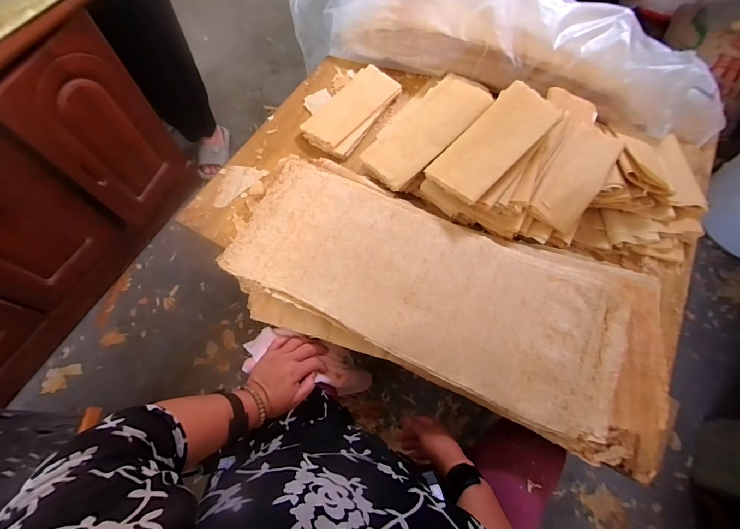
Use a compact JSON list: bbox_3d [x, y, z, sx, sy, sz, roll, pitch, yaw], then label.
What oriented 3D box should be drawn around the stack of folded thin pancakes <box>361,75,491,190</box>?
[{"bbox_3d":[0.108,-0.293,0.751,0.282,0.031,0.160,-43,62,-1],"label":"stack of folded thin pancakes"}]

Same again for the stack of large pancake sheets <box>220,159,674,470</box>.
[{"bbox_3d":[0.126,0.044,0.647,0.787,0.068,0.338,21,67,6],"label":"stack of large pancake sheets"}]

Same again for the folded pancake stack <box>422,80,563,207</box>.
[{"bbox_3d":[0.242,-0.241,0.691,0.268,0.031,0.122,-45,75,-3],"label":"folded pancake stack"}]

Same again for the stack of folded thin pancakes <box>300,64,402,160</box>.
[{"bbox_3d":[-0.041,-0.385,0.867,0.128,0.031,0.280,32,68,11],"label":"stack of folded thin pancakes"}]

